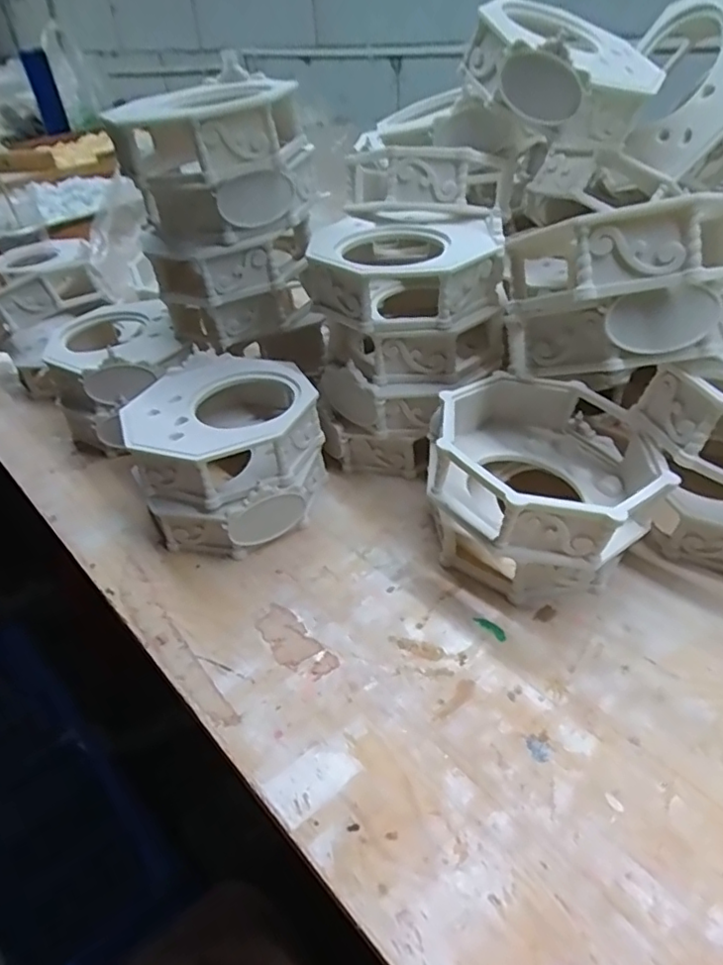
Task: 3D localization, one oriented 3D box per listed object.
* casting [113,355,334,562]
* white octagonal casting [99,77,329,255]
[{"bbox_3d":[-0.087,-0.020,0.389,0.115,0.079,0.126,-18,41,-15],"label":"casting"},{"bbox_3d":[-0.092,-0.207,0.384,0.118,0.079,0.117,-11,40,-7],"label":"white octagonal casting"}]

